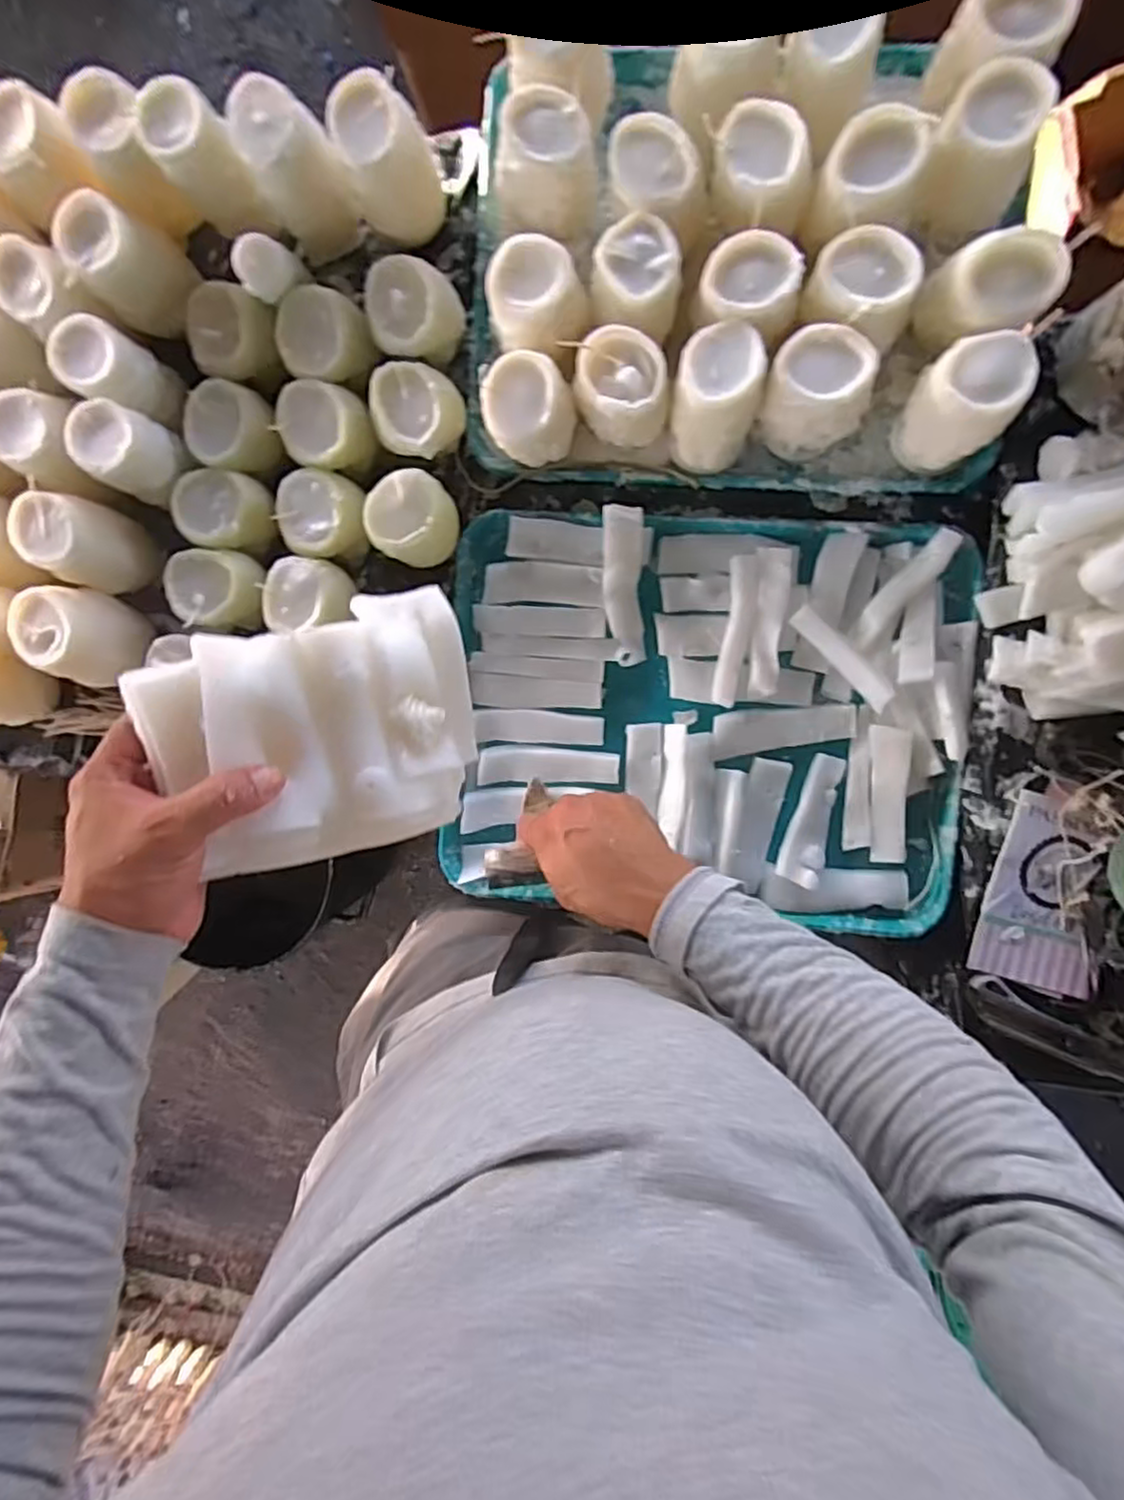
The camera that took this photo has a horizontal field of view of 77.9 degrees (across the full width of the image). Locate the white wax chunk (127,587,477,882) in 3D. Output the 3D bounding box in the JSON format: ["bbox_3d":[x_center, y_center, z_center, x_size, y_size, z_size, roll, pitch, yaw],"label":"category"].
[{"bbox_3d":[-0.131,-0.008,0.384,0.167,0.025,0.129,-16,102,-16],"label":"white wax chunk"}]

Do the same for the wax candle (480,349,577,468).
[{"bbox_3d":[-0.025,-0.270,0.558,0.072,0.073,0.062,4,94,6],"label":"wax candle"}]

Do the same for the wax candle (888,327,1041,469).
[{"bbox_3d":[0.295,-0.259,0.524,0.065,0.094,0.069,0,94,6],"label":"wax candle"}]

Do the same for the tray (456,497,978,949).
[{"bbox_3d":[0.117,-0.028,0.605,0.435,0.033,0.340,4,94,6],"label":"tray"}]

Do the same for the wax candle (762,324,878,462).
[{"bbox_3d":[0.195,-0.271,0.540,0.078,0.098,0.062,29,96,4],"label":"wax candle"}]

